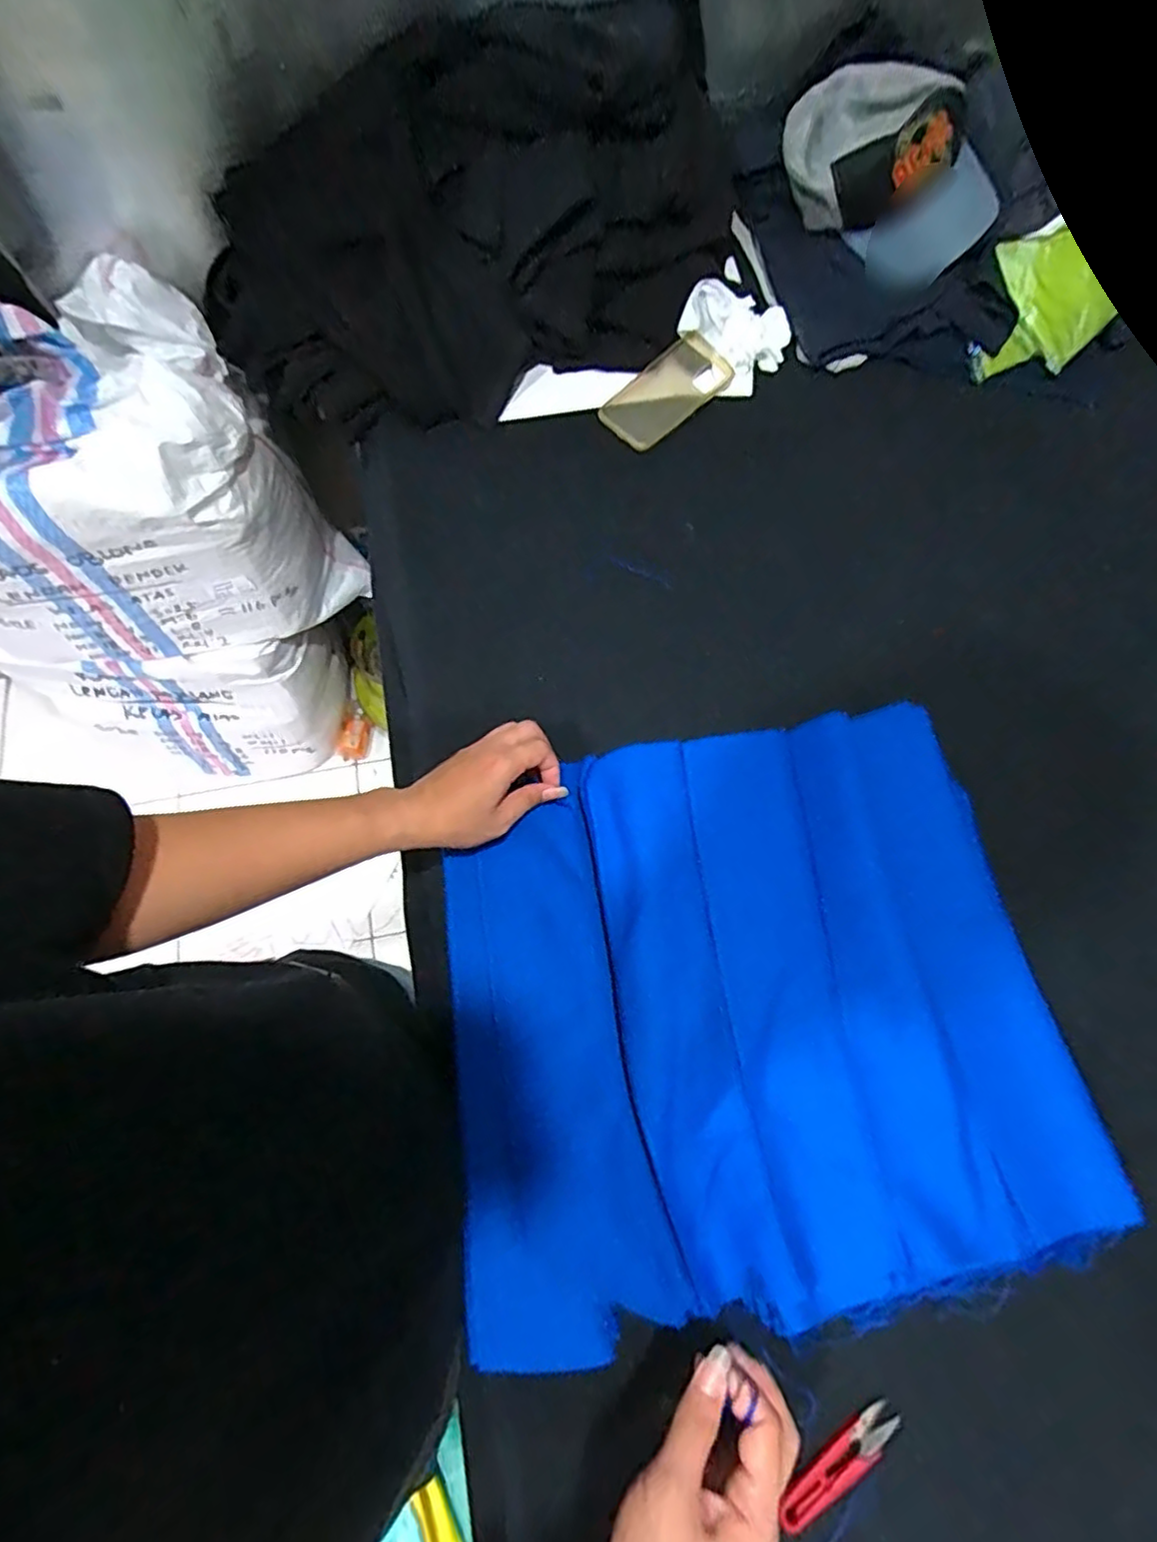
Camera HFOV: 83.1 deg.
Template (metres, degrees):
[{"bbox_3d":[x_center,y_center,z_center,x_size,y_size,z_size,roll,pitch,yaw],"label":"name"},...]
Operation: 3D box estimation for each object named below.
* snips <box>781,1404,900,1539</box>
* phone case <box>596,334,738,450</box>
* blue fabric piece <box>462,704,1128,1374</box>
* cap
[{"bbox_3d":[0.184,0.483,0.454,0.094,0.009,0.026,-30,74,-11],"label":"snips"},{"bbox_3d":[0.106,-0.450,0.781,0.154,0.010,0.074,-40,101,0],"label":"phone case"},{"bbox_3d":[0.130,0.179,0.541,0.476,0.066,0.432,-9,71,-4],"label":"blue fabric piece"},{"bbox_3d":[0.351,-0.681,0.748,0.244,0.128,0.172,19,72,5],"label":"cap"}]

